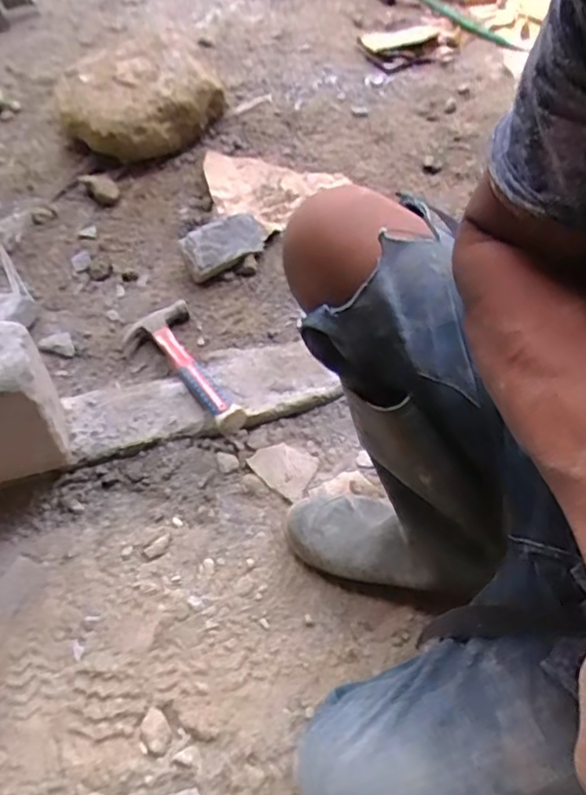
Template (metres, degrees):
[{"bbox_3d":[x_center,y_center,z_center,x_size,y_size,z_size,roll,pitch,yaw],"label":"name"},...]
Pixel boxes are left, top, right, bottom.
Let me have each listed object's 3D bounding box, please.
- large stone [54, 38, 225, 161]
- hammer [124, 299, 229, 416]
[{"bbox_3d":[-0.337,-0.655,1.293,0.313,0.119,0.313,-1,56,1],"label":"large stone"},{"bbox_3d":[-0.171,-0.051,0.919,0.114,0.049,0.302,-21,41,-17],"label":"hammer"}]

